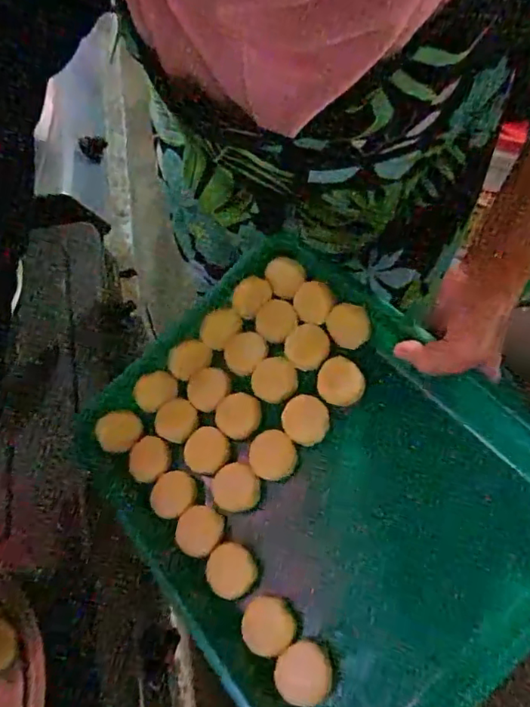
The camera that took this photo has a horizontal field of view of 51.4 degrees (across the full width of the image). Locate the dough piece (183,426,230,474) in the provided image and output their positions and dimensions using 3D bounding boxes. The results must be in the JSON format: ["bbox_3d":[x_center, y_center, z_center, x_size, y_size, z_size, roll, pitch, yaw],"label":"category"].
[{"bbox_3d":[-0.049,0.084,0.478,0.039,0.016,0.038,-42,65,0],"label":"dough piece"}]

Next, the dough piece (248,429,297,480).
[{"bbox_3d":[0.007,0.085,0.456,0.039,0.016,0.039,-5,70,15],"label":"dough piece"}]

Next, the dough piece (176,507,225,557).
[{"bbox_3d":[-0.053,0.144,0.448,0.036,0.014,0.037,1,60,-1],"label":"dough piece"}]

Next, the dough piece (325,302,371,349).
[{"bbox_3d":[0.071,-0.024,0.468,0.037,0.041,0.014,28,41,16],"label":"dough piece"}]

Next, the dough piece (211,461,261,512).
[{"bbox_3d":[-0.023,0.112,0.459,0.038,0.016,0.038,-5,70,12],"label":"dough piece"}]

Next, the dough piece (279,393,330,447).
[{"bbox_3d":[0.033,0.054,0.452,0.039,0.006,0.039,-4,75,16],"label":"dough piece"}]

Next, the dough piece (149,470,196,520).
[{"bbox_3d":[-0.077,0.121,0.472,0.040,0.015,0.040,-20,68,14],"label":"dough piece"}]

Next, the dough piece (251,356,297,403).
[{"bbox_3d":[0.008,0.023,0.474,0.042,0.004,0.040,-9,63,19],"label":"dough piece"}]

